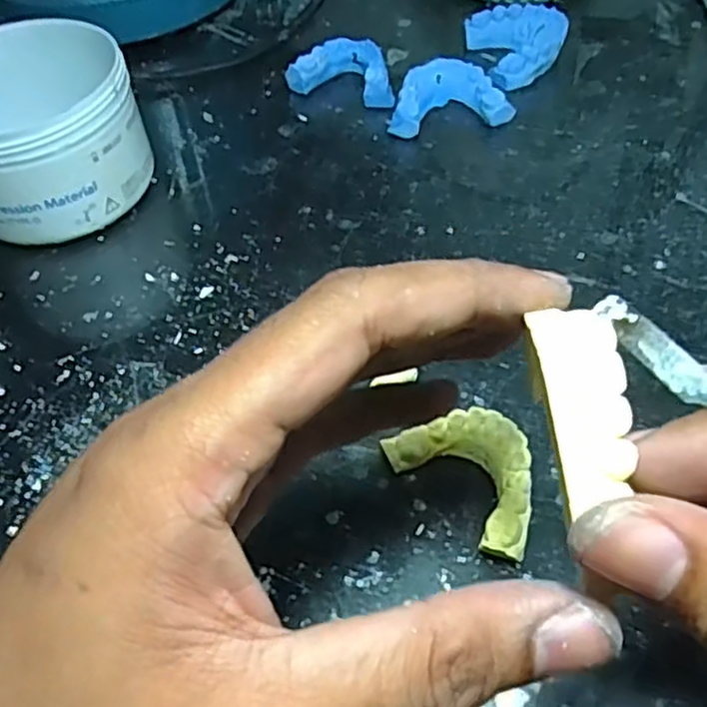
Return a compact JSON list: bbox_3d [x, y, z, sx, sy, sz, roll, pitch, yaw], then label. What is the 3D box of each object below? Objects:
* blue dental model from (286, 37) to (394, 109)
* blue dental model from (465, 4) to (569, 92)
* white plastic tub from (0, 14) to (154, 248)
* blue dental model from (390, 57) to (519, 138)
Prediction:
[{"bbox_3d":[-0.002,-0.153,0.393,0.059,0.019,0.035,18,56,18],"label":"blue dental model"},{"bbox_3d":[0.092,-0.169,0.398,0.047,0.018,0.059,-11,52,-3],"label":"blue dental model"},{"bbox_3d":[-0.145,-0.099,0.335,0.088,0.064,0.087,-3,52,3],"label":"white plastic tub"},{"bbox_3d":[0.047,-0.131,0.372,0.060,0.017,0.040,-7,52,0],"label":"blue dental model"}]

